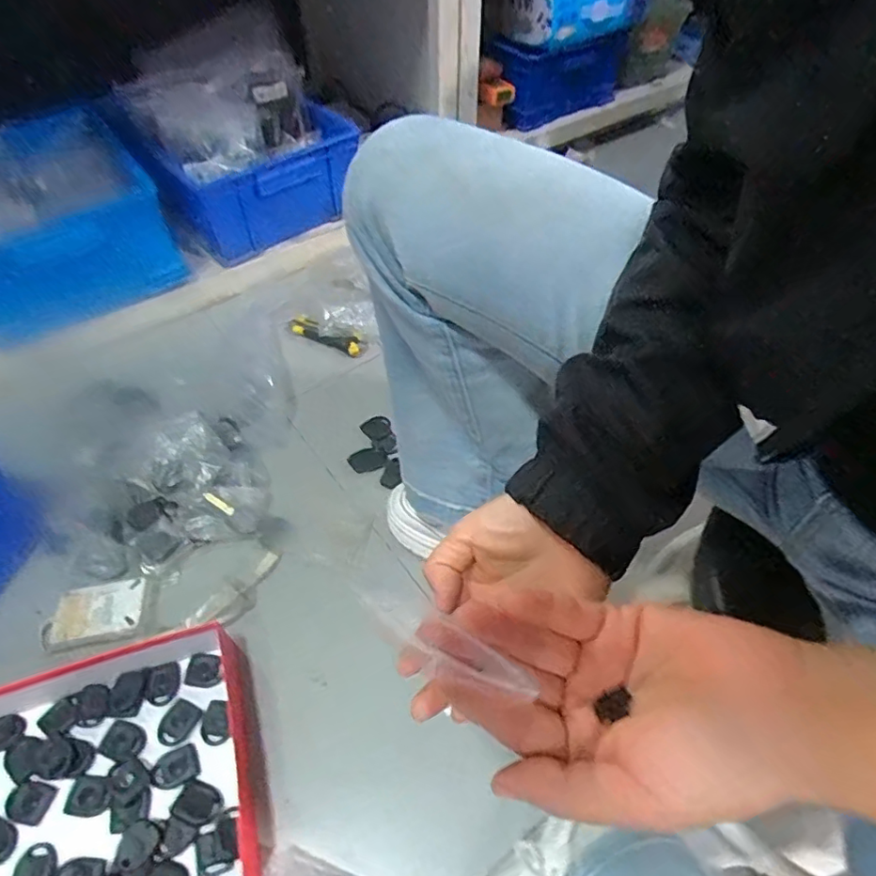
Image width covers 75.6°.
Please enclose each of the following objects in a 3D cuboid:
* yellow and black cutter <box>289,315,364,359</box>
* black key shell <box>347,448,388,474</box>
[{"bbox_3d":[-0.172,-0.159,0.878,0.127,0.012,0.034,23,55,18],"label":"yellow and black cutter"},{"bbox_3d":[-0.093,0.030,0.754,0.048,0.005,0.035,-25,55,-19],"label":"black key shell"}]

